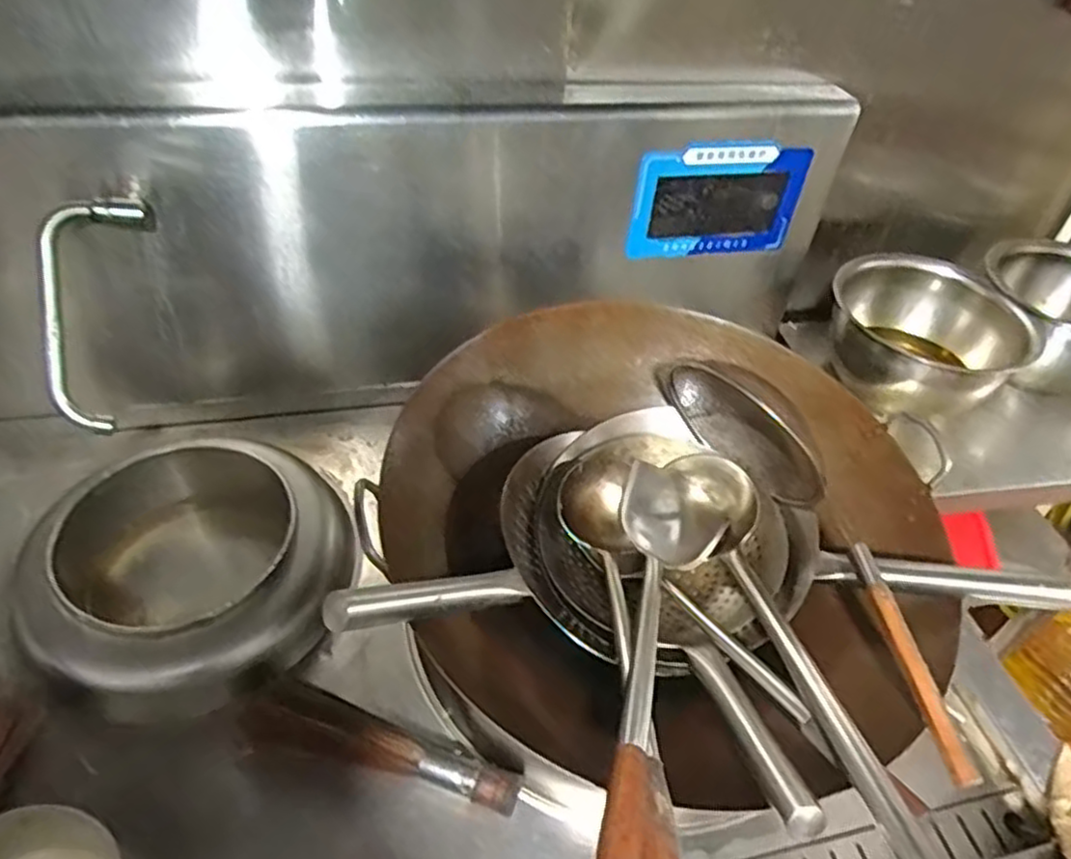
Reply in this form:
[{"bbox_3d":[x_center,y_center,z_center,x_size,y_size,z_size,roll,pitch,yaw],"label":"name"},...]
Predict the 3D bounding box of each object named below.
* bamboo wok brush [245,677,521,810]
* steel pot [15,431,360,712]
[{"bbox_3d":[-0.155,0.315,0.719,0.286,0.036,0.052,15,44,10],"label":"bamboo wok brush"},{"bbox_3d":[-0.425,0.188,0.885,0.342,0.159,0.327,3,43,-3],"label":"steel pot"}]

